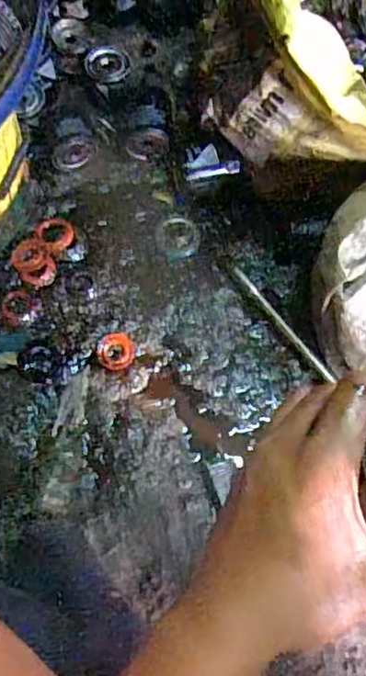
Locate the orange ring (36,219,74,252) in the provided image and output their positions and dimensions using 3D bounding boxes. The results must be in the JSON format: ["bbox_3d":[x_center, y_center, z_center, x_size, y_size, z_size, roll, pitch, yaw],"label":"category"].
[{"bbox_3d":[-0.178,-0.146,0.893,0.049,0.009,0.045,1,69,-2],"label":"orange ring"}]

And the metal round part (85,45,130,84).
[{"bbox_3d":[-0.107,-0.391,0.913,0.060,0.014,0.058,1,69,-2],"label":"metal round part"}]

